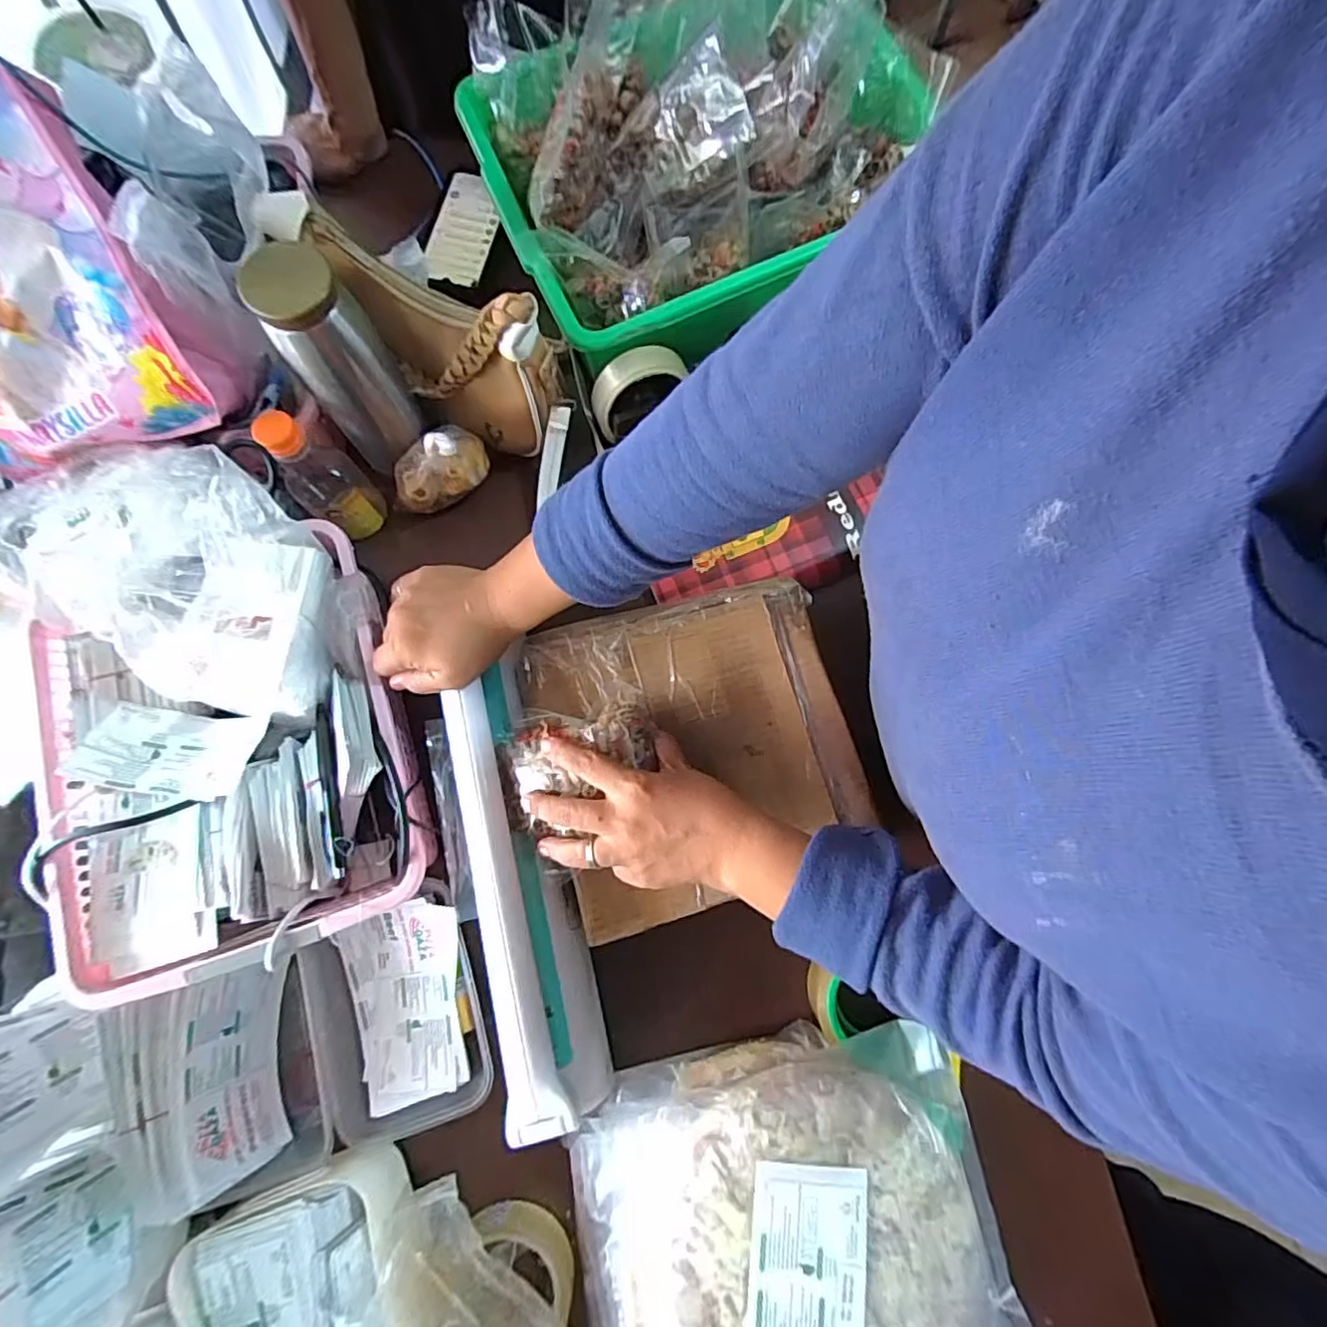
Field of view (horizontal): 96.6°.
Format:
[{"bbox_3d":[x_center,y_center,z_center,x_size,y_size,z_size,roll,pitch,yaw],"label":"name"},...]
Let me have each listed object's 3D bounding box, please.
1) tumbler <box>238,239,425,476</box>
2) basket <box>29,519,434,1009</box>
[{"bbox_3d":[-0.259,-0.239,0.480,0.066,0.167,0.057,-40,81,-9],"label":"tumbler"},{"bbox_3d":[-0.325,0.072,0.467,0.254,0.101,0.290,-19,78,-5],"label":"basket"}]

